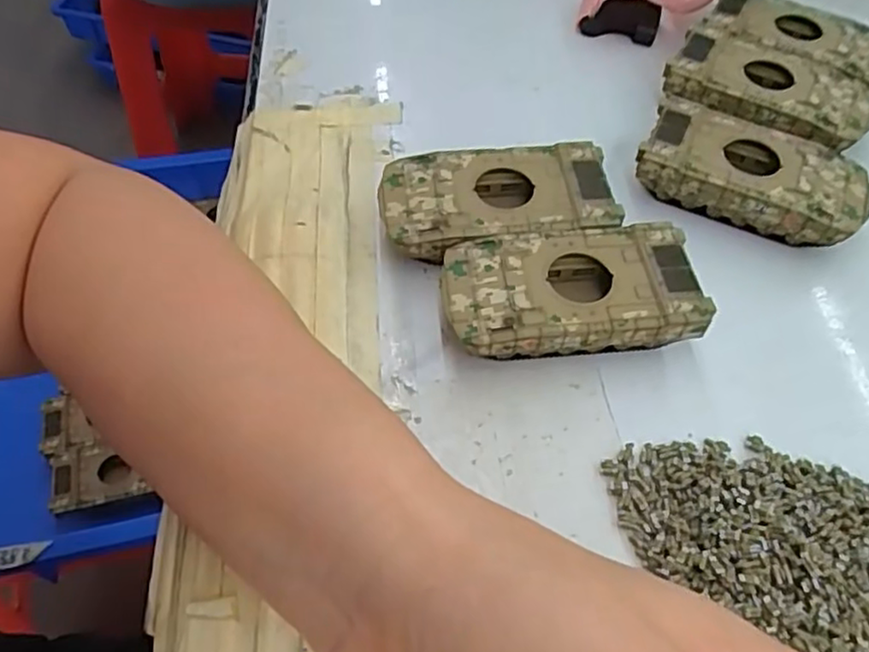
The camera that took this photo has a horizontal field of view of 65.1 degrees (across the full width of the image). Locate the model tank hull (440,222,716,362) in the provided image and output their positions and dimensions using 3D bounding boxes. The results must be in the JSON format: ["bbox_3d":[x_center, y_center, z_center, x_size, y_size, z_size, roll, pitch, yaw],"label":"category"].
[{"bbox_3d":[0.052,-0.011,0.271,0.096,0.025,0.050,-5,55,-5],"label":"model tank hull"}]

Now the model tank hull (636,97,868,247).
[{"bbox_3d":[0.144,-0.068,0.310,0.095,0.024,0.048,21,57,13],"label":"model tank hull"}]

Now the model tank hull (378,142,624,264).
[{"bbox_3d":[0.026,-0.051,0.297,0.096,0.025,0.049,-4,55,-4],"label":"model tank hull"}]

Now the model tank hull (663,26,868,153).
[{"bbox_3d":[0.167,-0.116,0.344,0.095,0.024,0.056,27,59,17],"label":"model tank hull"}]

